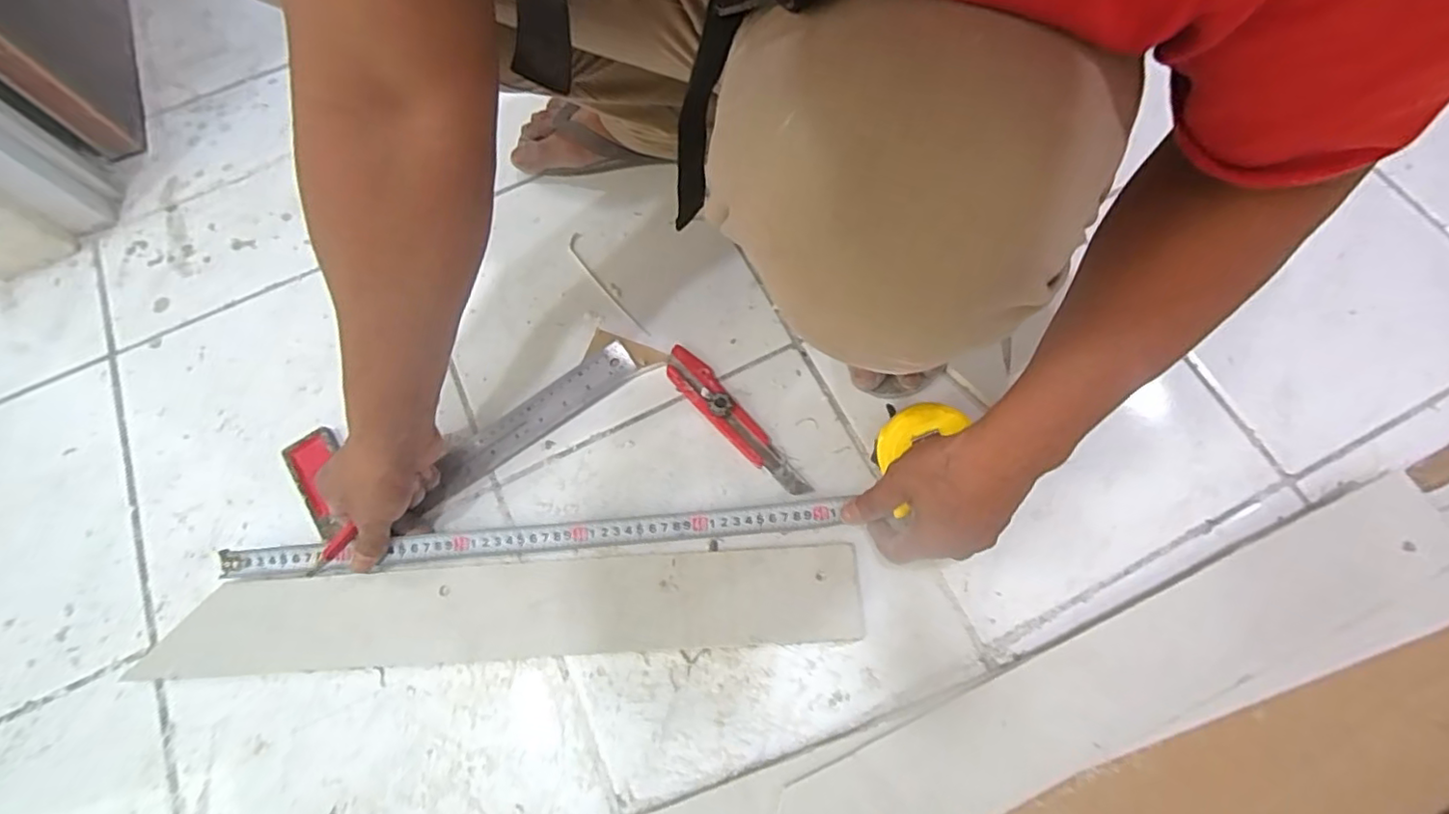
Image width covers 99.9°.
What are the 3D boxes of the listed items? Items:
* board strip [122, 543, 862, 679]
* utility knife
[{"bbox_3d":[-0.173,0.162,0.489,0.549,0.014,0.075,-4,70,1],"label":"board strip"},{"bbox_3d":[0.008,0.011,0.534,0.032,0.019,0.171,-42,74,-12],"label":"utility knife"}]

